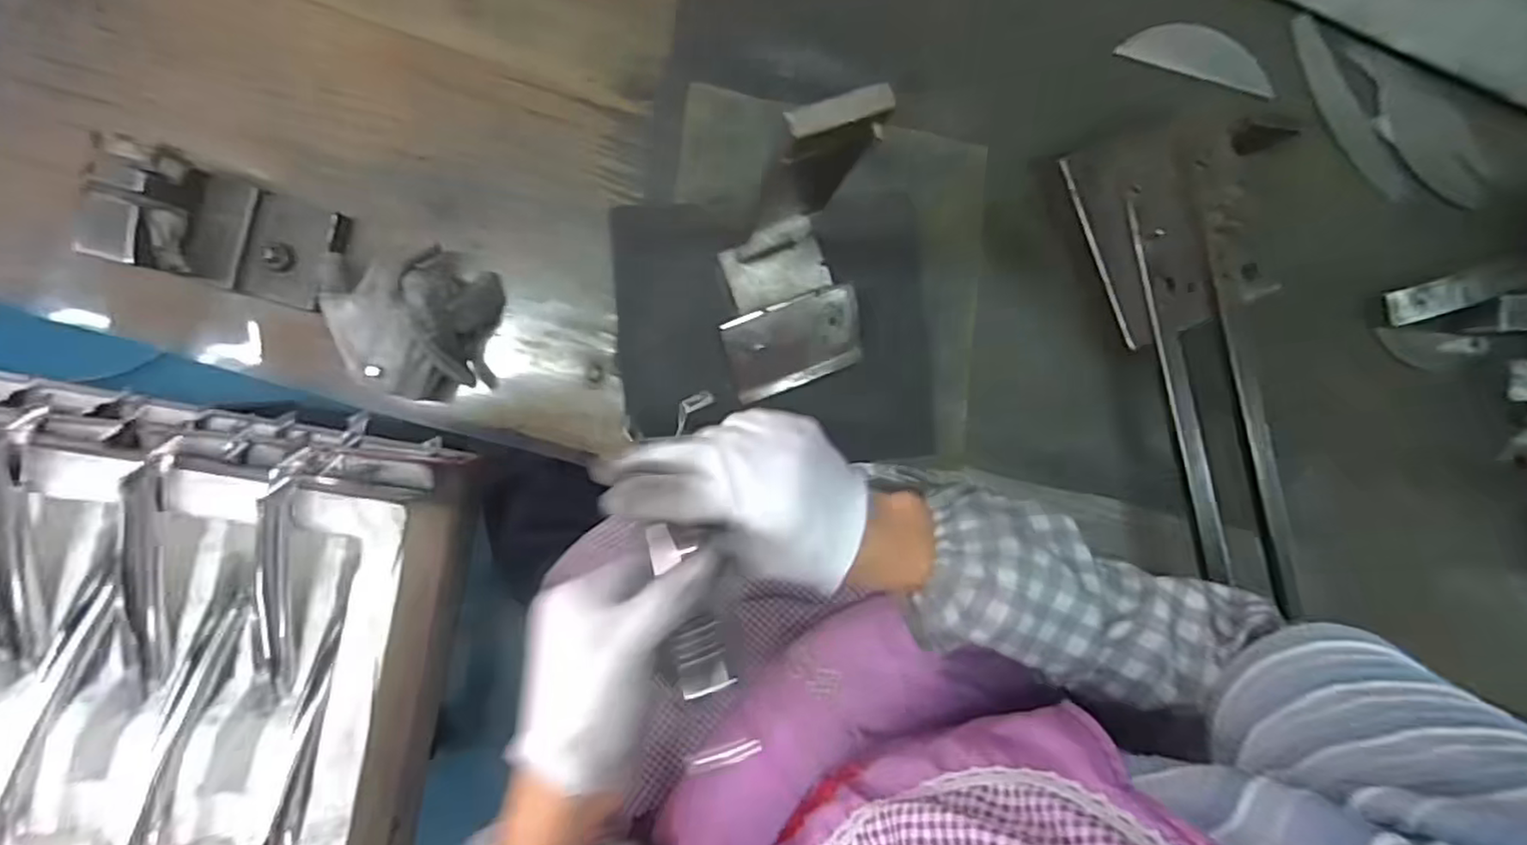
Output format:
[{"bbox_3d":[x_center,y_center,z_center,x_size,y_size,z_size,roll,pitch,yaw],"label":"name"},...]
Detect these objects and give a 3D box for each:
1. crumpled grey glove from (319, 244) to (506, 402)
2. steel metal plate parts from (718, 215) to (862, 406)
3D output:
[{"bbox_3d":[-0.205,-0.059,0.400,0.086,0.054,0.091,-7,91,-7],"label":"crumpled grey glove"},{"bbox_3d":[0.012,-0.069,0.425,0.087,0.049,0.092,-22,93,-6],"label":"steel metal plate parts"}]

